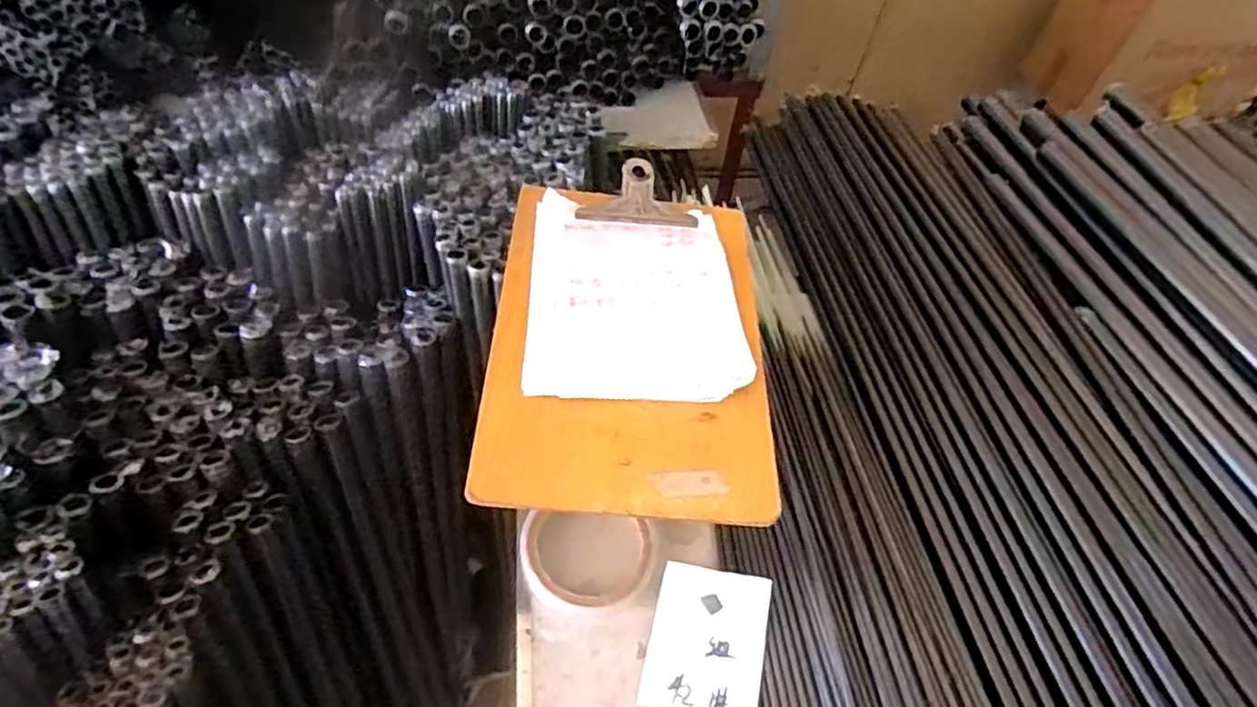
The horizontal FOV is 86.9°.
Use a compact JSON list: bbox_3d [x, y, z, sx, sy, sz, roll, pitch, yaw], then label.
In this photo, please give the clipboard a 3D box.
[{"bbox_3d":[0.002,-0.019,0.482,0.190,0.030,0.283,5,53,-4],"label":"clipboard"}]

